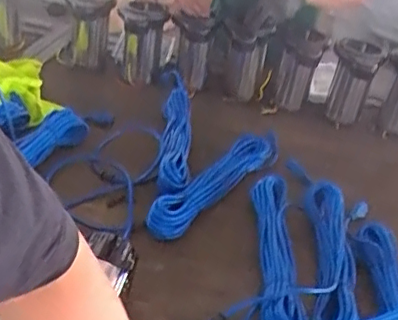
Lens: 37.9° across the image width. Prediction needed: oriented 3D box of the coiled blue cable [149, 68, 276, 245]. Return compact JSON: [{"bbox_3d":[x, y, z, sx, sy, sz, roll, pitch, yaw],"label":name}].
[{"bbox_3d":[0.032,-0.040,1.144,0.238,0.084,0.499,0,42,1],"label":"coiled blue cable"}]

